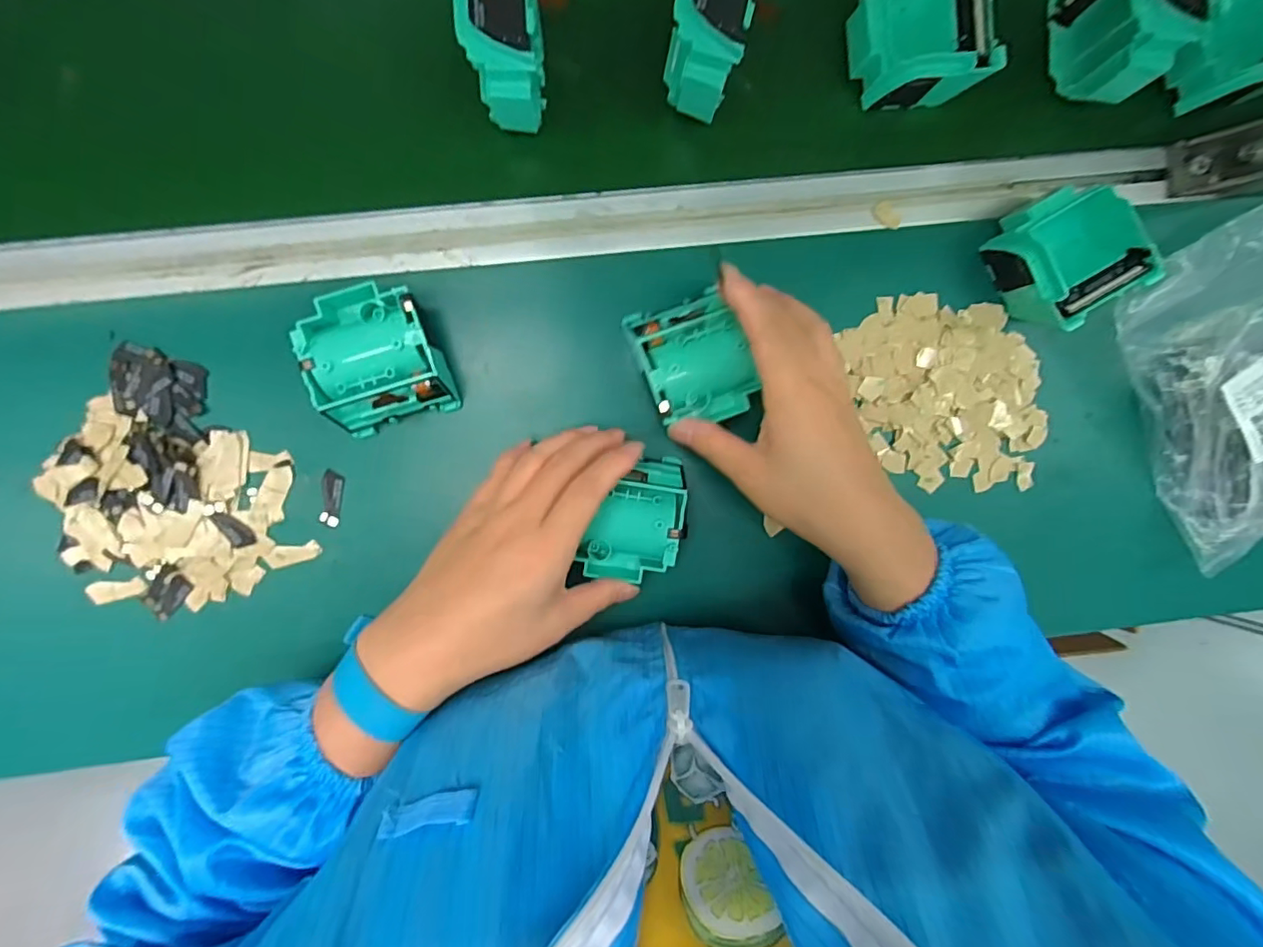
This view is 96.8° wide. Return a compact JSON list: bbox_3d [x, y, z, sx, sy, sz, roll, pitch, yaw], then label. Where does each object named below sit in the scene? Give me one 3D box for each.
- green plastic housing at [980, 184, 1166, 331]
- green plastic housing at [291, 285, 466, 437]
[{"bbox_3d":[0.279,-0.140,0.362,0.073,0.037,0.076,-30,95,0],"label":"green plastic housing"},{"bbox_3d":[-0.155,-0.071,0.346,0.074,0.040,0.080,-17,95,-1],"label":"green plastic housing"}]

